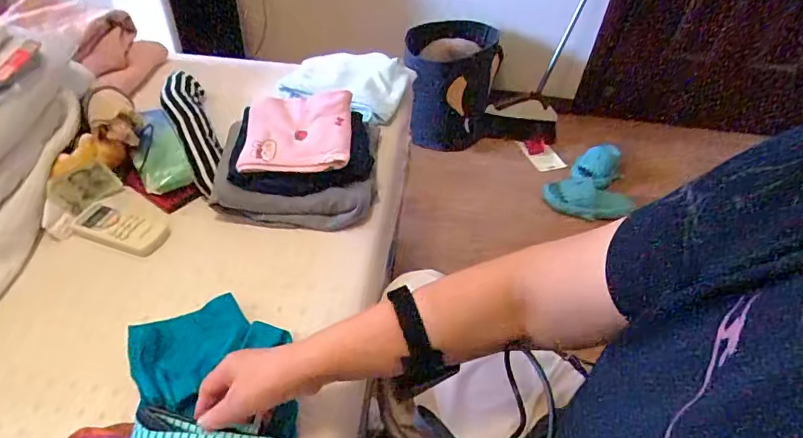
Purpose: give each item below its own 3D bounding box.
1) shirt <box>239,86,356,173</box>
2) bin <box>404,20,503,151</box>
[{"bbox_3d":[-0.152,-0.135,0.718,0.152,0.037,0.159,1,45,-5],"label":"shirt"},{"bbox_3d":[0.184,-0.502,1.817,0.314,0.367,0.426,-1,45,-7],"label":"bin"}]

